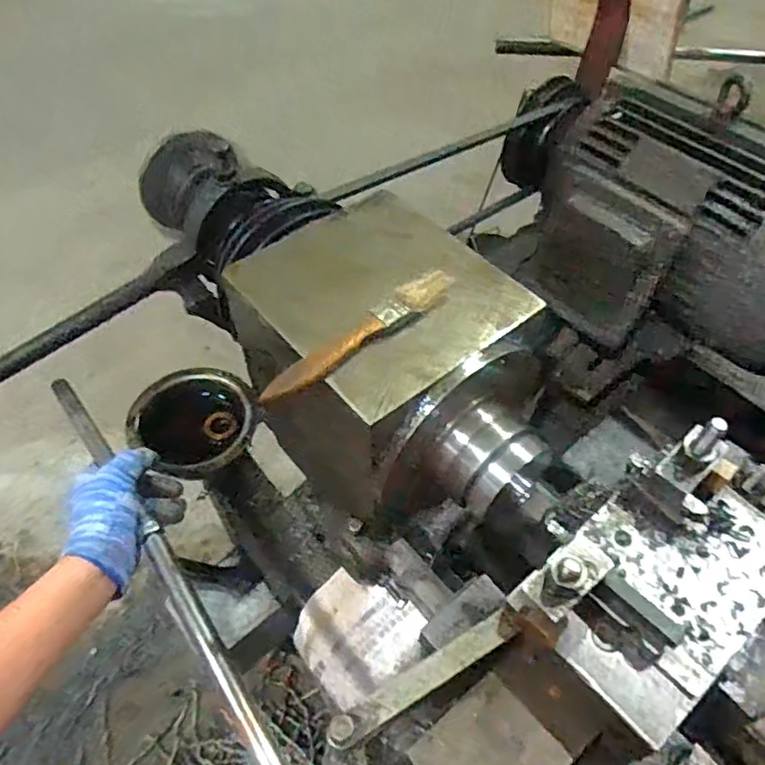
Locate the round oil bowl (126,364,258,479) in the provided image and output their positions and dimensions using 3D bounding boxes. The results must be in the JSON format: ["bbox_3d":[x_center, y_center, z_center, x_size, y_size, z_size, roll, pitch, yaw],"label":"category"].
[{"bbox_3d":[-0.200,0.041,0.656,0.125,0.053,0.127,0,52,0],"label":"round oil bowl"}]

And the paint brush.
[{"bbox_3d":[-0.013,-0.029,0.393,0.148,0.017,0.022,-35,60,-24],"label":"paint brush"}]

